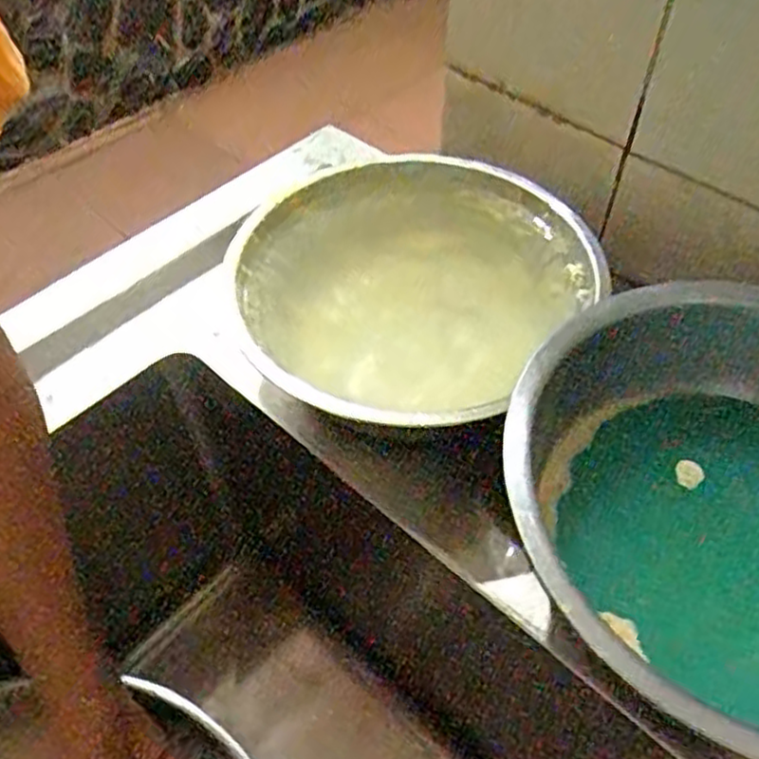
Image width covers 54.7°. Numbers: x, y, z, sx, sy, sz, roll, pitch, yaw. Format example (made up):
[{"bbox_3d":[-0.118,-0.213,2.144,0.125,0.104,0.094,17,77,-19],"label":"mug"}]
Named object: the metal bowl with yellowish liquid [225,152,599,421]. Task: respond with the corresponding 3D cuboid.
[{"bbox_3d":[0.014,-0.047,0.440,0.203,0.066,0.205,21,54,18],"label":"metal bowl with yellowish liquid"}]

